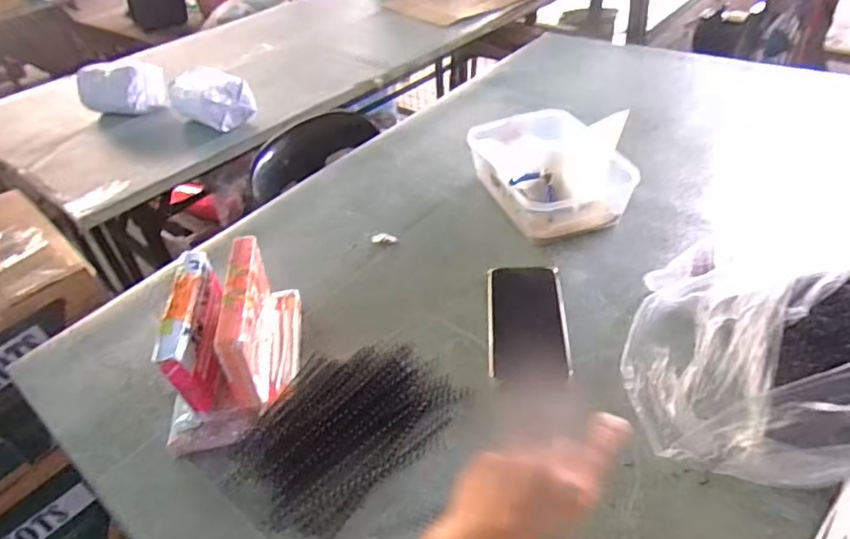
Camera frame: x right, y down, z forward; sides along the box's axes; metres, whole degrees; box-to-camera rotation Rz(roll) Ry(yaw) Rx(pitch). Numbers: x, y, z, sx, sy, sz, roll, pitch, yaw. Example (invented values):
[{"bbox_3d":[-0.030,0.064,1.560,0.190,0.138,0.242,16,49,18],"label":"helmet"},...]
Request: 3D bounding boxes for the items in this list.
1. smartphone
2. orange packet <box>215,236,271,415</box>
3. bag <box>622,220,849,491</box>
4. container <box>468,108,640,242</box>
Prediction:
[{"bbox_3d":[0.109,0.055,0.585,0.081,0.010,0.164,-1,41,7],"label":"smartphone"},{"bbox_3d":[-0.172,0.053,0.537,0.033,0.102,0.147,-12,41,-5],"label":"orange packet"},{"bbox_3d":[0.350,0.050,0.447,0.326,0.169,0.226,9,44,18],"label":"bag"},{"bbox_3d":[0.162,-0.143,0.756,0.160,0.083,0.236,-16,42,-10],"label":"container"}]

